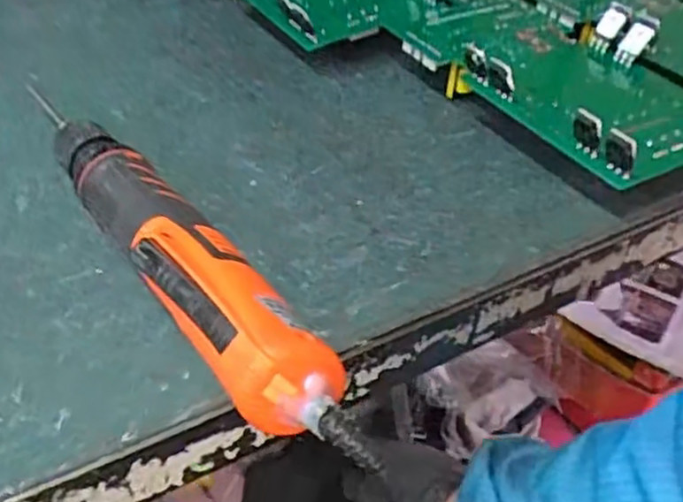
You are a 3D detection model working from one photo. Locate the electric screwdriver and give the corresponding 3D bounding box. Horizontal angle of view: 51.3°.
[{"bbox_3d":[-0.081,-0.002,0.341,0.051,0.050,0.290,-24,48,-27],"label":"electric screwdriver"}]

